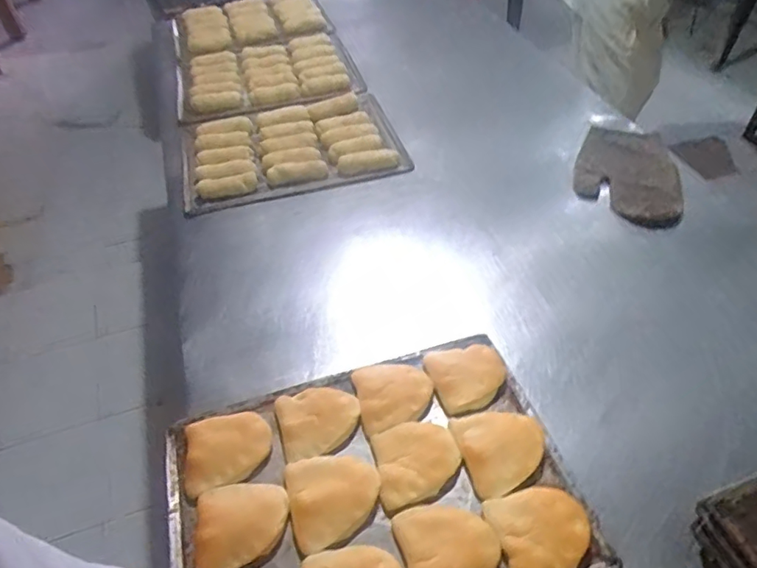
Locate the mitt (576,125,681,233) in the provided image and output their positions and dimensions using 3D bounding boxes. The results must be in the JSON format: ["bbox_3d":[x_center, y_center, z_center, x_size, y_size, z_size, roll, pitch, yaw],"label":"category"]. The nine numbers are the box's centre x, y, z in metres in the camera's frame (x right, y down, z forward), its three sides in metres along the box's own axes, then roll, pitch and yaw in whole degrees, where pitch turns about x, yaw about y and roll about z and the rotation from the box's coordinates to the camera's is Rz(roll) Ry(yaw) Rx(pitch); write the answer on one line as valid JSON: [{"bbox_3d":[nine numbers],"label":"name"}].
[{"bbox_3d":[0.471,-0.212,1.009,0.181,0.032,0.303,12,48,14],"label":"mitt"}]

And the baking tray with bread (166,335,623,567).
[{"bbox_3d":[-0.012,0.231,0.607,0.438,0.047,0.320,-14,47,-10],"label":"baking tray with bread"}]

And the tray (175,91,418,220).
[{"bbox_3d":[-0.193,-0.300,1.138,0.459,0.062,0.330,-12,47,-8],"label":"tray"}]

